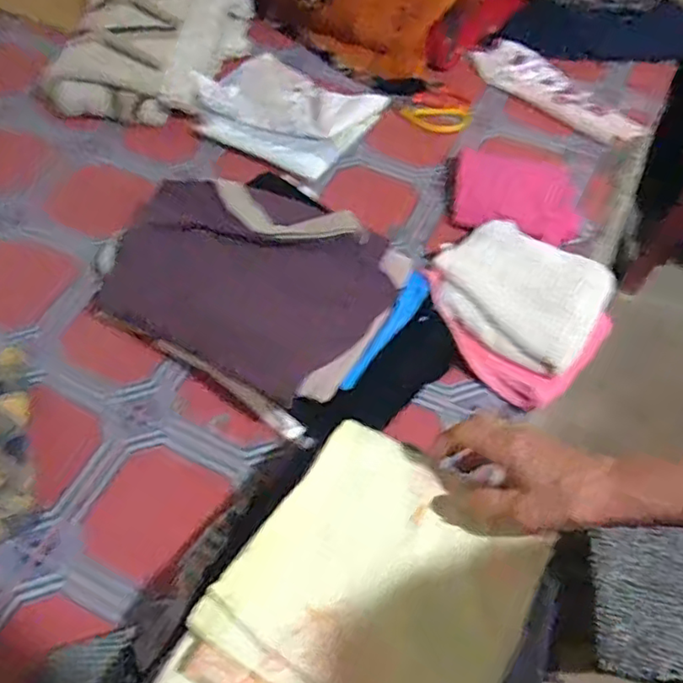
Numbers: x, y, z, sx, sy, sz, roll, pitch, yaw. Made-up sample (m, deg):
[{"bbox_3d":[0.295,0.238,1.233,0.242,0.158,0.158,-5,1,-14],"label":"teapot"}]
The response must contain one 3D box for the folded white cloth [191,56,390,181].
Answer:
[{"bbox_3d":[-0.091,-0.359,0.939,0.265,0.042,0.212,30,61,14],"label":"folded white cloth"}]

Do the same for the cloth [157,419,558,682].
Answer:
[{"bbox_3d":[0.010,0.203,0.431,0.195,0.031,0.273,30,61,14],"label":"cloth"}]

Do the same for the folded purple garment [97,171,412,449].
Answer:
[{"bbox_3d":[-0.115,-0.073,0.688,0.333,0.055,0.233,30,82,18],"label":"folded purple garment"}]

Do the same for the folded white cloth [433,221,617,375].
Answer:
[{"bbox_3d":[0.209,-0.066,0.702,0.177,0.032,0.167,34,62,16],"label":"folded white cloth"}]

